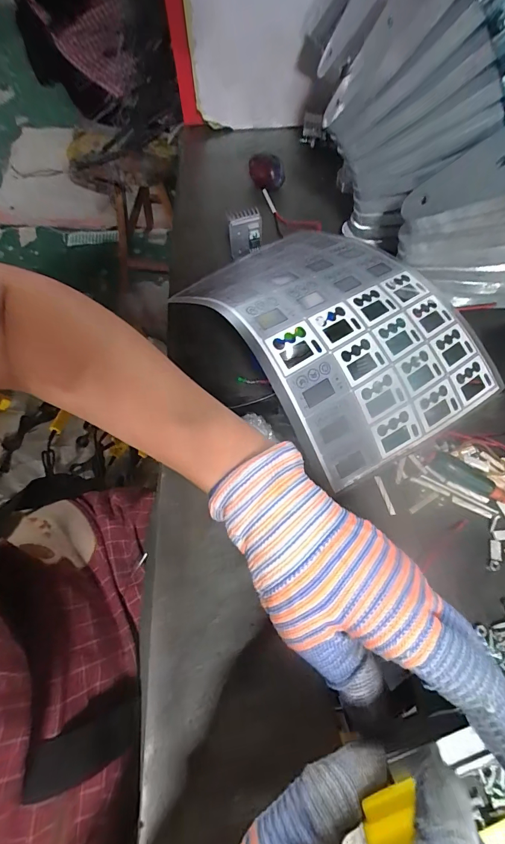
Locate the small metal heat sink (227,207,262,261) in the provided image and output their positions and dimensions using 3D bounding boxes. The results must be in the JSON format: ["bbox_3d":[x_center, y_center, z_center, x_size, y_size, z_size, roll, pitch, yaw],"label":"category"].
[{"bbox_3d":[-0.007,-0.187,0.377,0.031,0.044,0.019,0,66,0],"label":"small metal heat sink"}]

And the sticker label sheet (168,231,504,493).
[{"bbox_3d":[0.070,-0.083,0.311,0.184,0.072,0.246,-37,71,-15],"label":"sticker label sheet"}]

